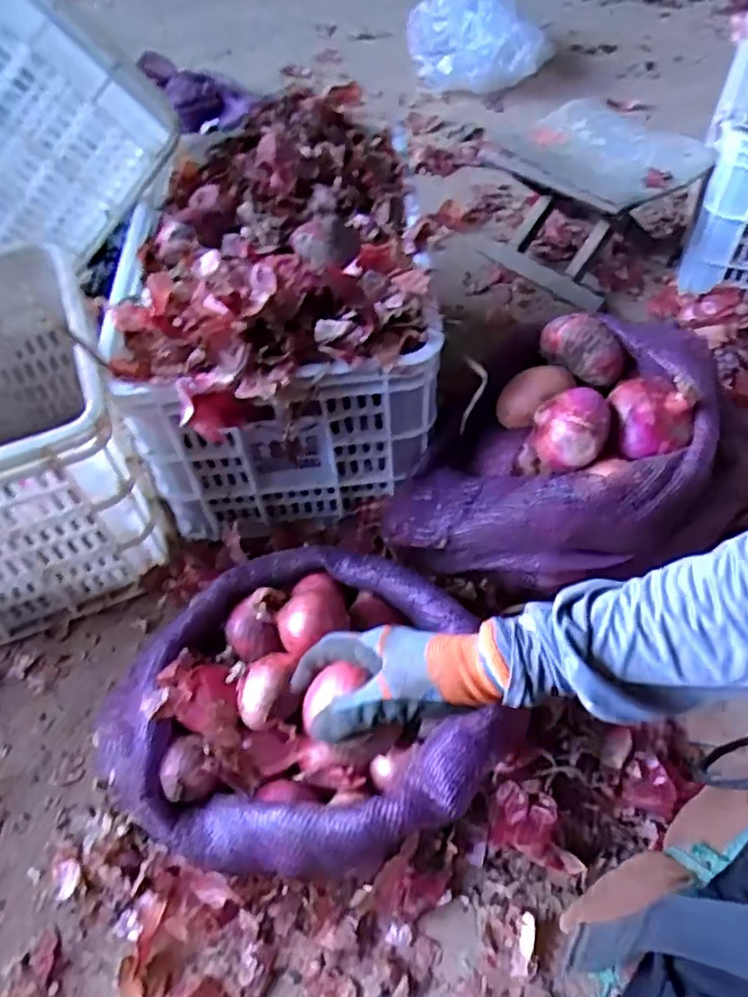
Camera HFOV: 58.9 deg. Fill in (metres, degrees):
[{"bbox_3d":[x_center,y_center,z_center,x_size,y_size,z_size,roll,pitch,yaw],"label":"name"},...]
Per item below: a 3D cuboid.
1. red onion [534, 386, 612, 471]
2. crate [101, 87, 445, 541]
[{"bbox_3d":[0.204,-0.072,0.687,0.072,0.061,0.072,7,54,7],"label":"red onion"},{"bbox_3d":[-0.118,-0.256,0.879,0.339,0.316,0.528,-4,53,-1],"label":"crate"}]

